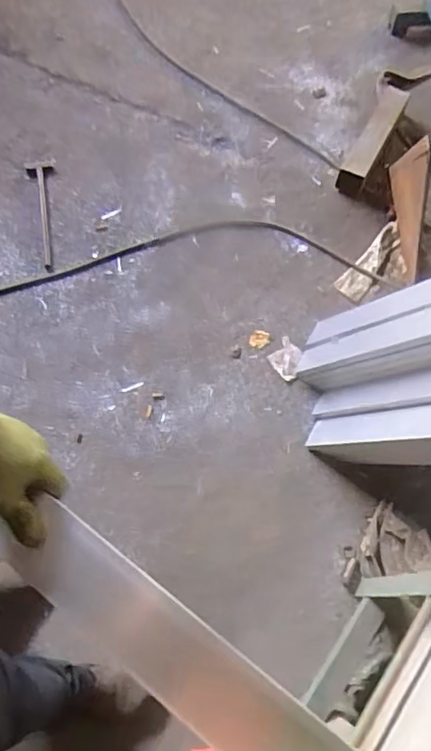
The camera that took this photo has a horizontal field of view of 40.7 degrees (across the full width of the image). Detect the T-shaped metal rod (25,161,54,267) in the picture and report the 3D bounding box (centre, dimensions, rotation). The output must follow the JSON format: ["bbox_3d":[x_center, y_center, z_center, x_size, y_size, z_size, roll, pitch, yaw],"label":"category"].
[{"bbox_3d":[-0.493,-0.476,1.697,0.088,0.038,0.382,-12,69,-5],"label":"T-shaped metal rod"}]

